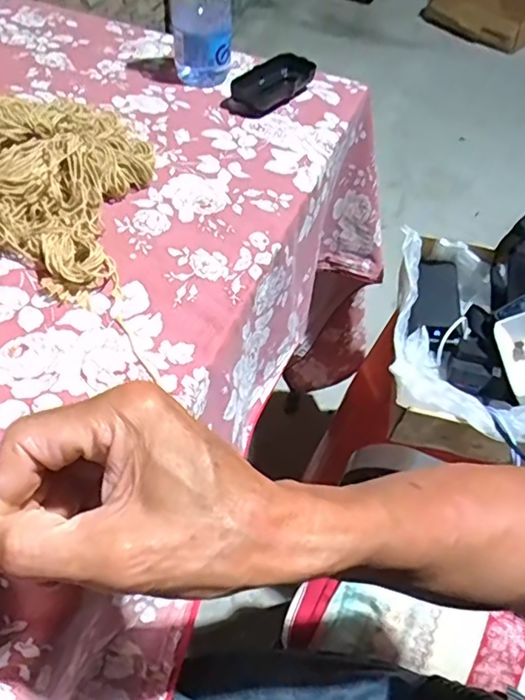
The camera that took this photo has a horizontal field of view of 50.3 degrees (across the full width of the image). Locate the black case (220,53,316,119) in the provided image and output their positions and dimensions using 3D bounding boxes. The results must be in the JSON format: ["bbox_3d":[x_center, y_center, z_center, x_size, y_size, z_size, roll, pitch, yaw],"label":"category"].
[{"bbox_3d":[0.012,-0.309,0.650,0.052,0.027,0.117,36,57,22],"label":"black case"}]

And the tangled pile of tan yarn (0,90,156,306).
[{"bbox_3d":[-0.243,-0.172,0.497,0.268,0.058,0.283,5,52,-1],"label":"tangled pile of tan yarn"}]

